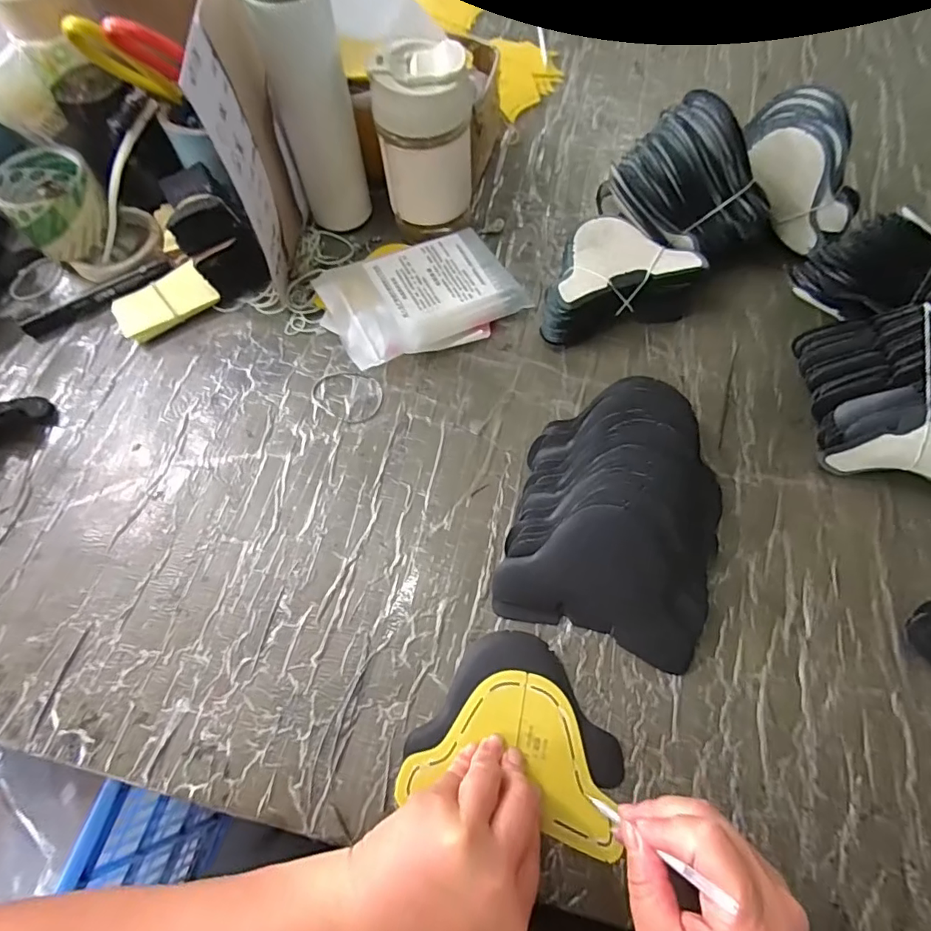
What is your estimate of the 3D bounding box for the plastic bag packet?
[{"bbox_3d":[-0.038,-0.157,0.475,0.177,0.041,0.107,-26,67,-9],"label":"plastic bag packet"}]

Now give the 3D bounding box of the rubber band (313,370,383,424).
[{"bbox_3d":[-0.105,-0.063,0.458,0.068,0.004,0.051,26,69,14],"label":"rubber band"}]

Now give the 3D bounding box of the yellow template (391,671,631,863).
[{"bbox_3d":[0.033,0.181,0.326,0.132,0.006,0.087,12,67,8],"label":"yellow template"}]

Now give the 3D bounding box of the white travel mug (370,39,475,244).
[{"bbox_3d":[-0.035,-0.290,0.471,0.079,0.155,0.068,-7,65,0],"label":"white travel mug"}]

